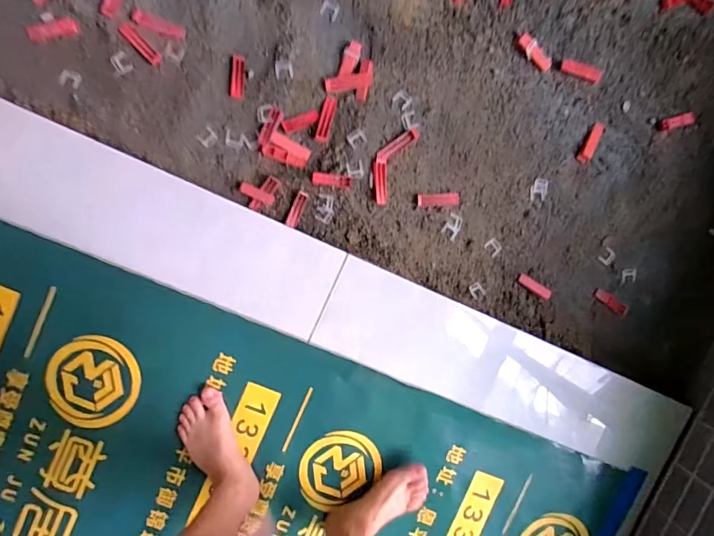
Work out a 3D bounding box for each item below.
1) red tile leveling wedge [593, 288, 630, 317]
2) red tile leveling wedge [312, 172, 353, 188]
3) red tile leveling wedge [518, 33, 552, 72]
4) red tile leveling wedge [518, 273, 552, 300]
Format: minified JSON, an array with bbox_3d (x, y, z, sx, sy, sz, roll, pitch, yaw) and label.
[{"bbox_3d":[0.549,0.074,0.970,0.087,0.007,0.028,30,93,-8],"label":"red tile leveling wedge"},{"bbox_3d":[-0.048,-0.171,0.877,0.078,0.009,0.023,4,96,-6],"label":"red tile leveling wedge"},{"bbox_3d":[0.354,-0.429,0.892,0.030,0.010,0.085,-42,98,0],"label":"red tile leveling wedge"},{"bbox_3d":[0.371,0.038,0.936,0.076,0.016,0.024,31,92,-8],"label":"red tile leveling wedge"}]

